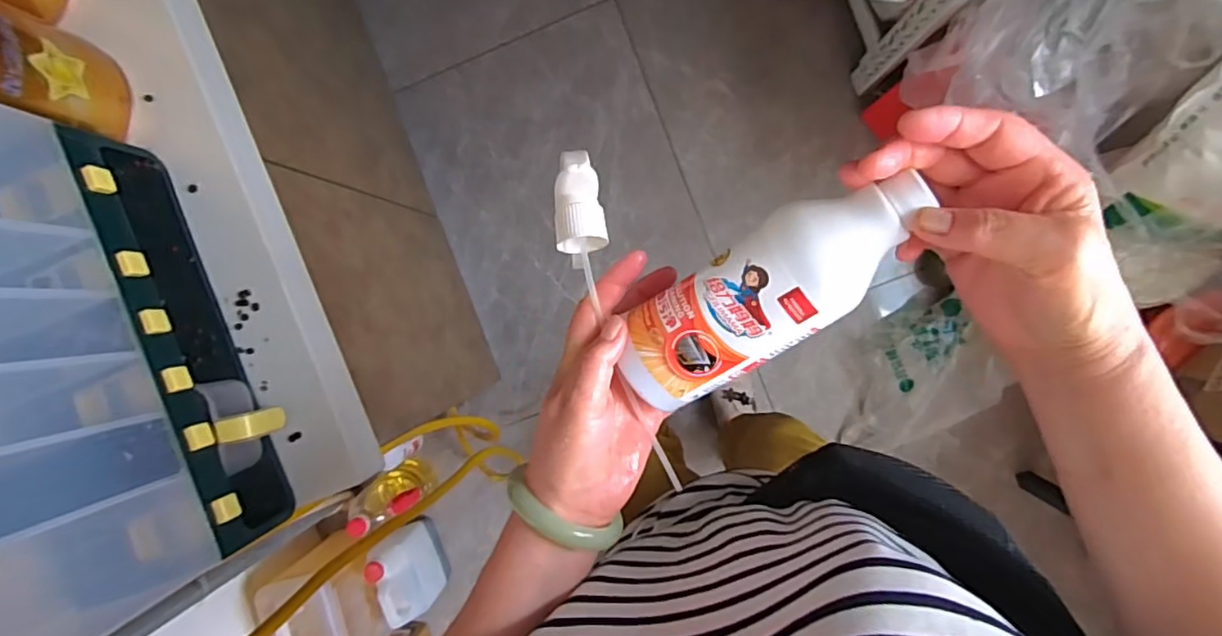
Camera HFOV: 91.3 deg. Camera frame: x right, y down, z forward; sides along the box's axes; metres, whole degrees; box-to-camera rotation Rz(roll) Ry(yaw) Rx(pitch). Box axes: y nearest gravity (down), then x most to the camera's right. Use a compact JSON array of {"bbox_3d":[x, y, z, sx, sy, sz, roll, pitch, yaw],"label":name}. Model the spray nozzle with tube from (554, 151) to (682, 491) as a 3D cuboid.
[{"bbox_3d":[0.003,0.010,0.370,0.032,0.023,0.221,-16,106,5],"label":"spray nozzle with tube"}]

